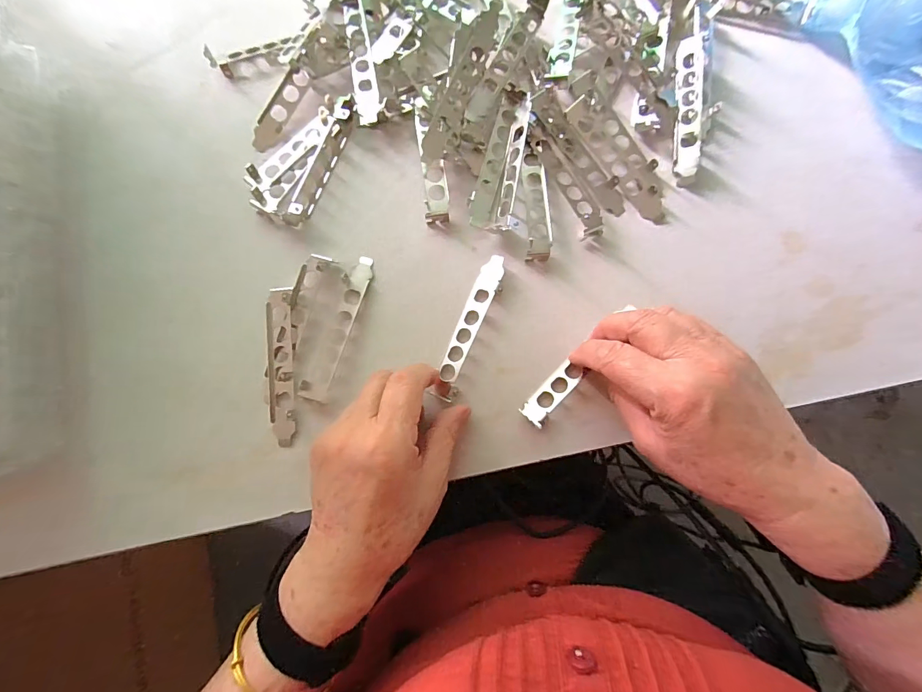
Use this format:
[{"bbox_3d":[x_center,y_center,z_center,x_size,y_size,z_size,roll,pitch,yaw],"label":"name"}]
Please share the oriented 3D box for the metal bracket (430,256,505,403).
[{"bbox_3d":[0.008,-0.015,0.317,0.020,0.011,0.119,22,82,2],"label":"metal bracket"}]

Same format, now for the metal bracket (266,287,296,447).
[{"bbox_3d":[-0.139,0.015,0.310,0.021,0.015,0.119,-2,84,0],"label":"metal bracket"}]

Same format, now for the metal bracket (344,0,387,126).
[{"bbox_3d":[-0.083,-0.243,0.343,0.024,0.011,0.113,-11,84,-1],"label":"metal bracket"}]

